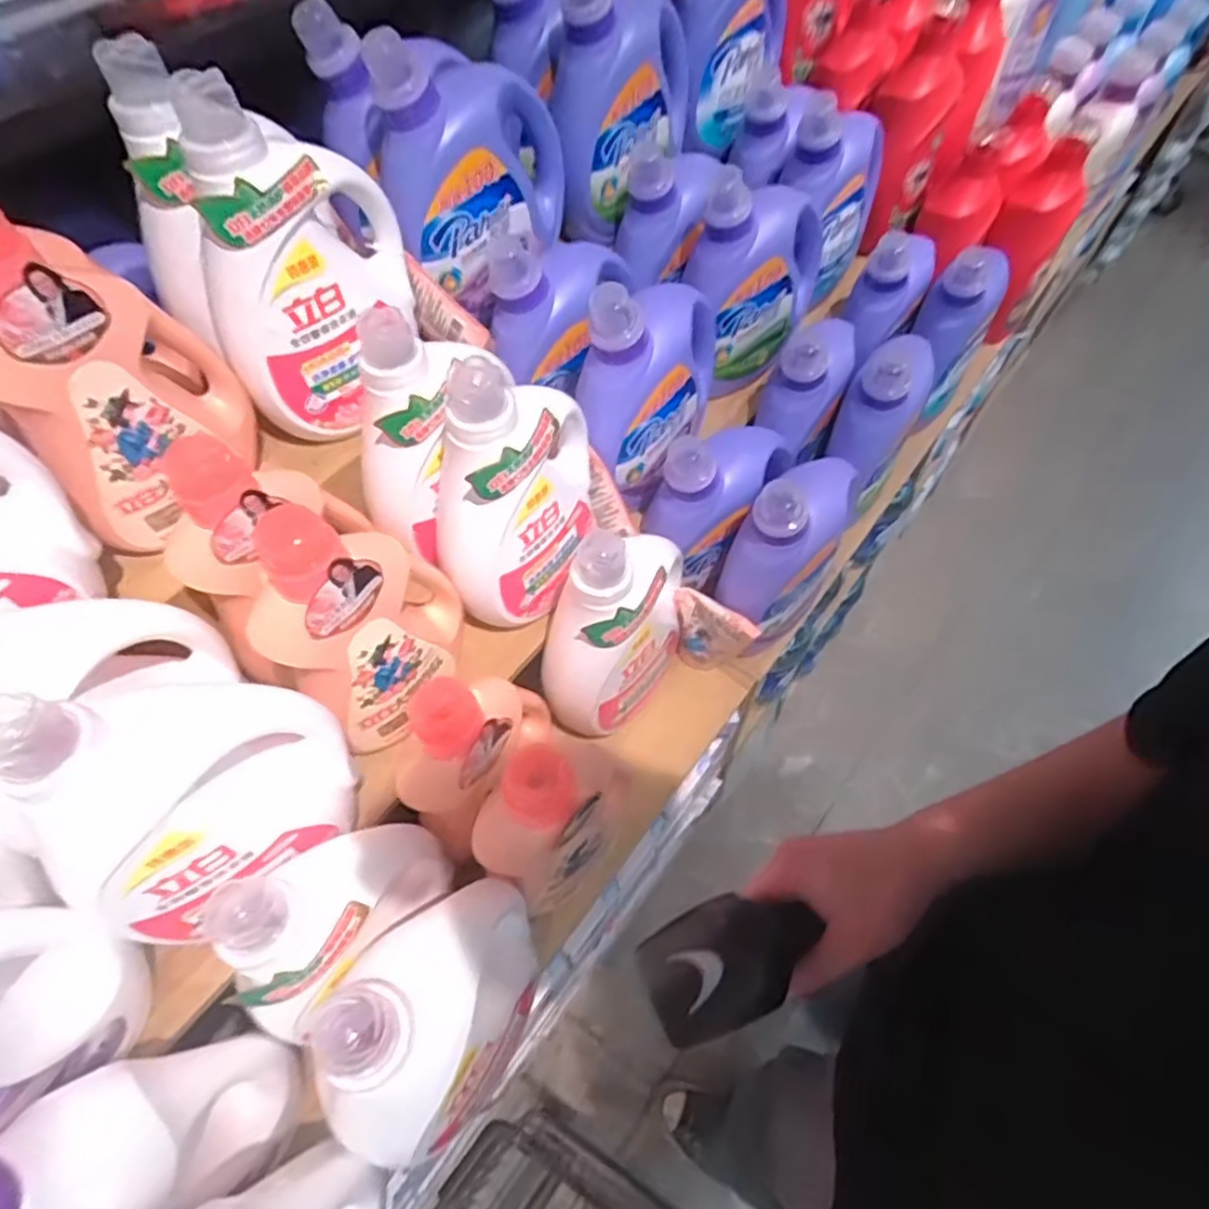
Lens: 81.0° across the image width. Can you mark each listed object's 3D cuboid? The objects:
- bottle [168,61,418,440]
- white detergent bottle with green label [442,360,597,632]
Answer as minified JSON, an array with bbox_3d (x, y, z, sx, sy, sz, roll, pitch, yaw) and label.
[{"bbox_3d":[-0.292,-0.324,0.679,0.104,0.290,0.180,19,60,14],"label":"bottle"},{"bbox_3d":[-0.091,-0.111,0.724,0.095,0.289,0.199,33,64,20],"label":"white detergent bottle with green label"}]

